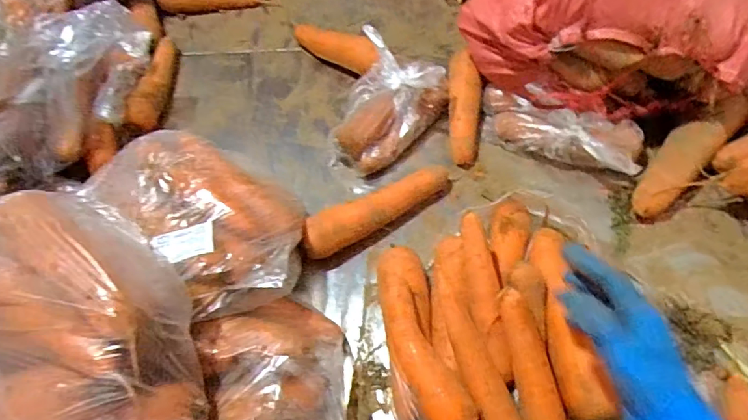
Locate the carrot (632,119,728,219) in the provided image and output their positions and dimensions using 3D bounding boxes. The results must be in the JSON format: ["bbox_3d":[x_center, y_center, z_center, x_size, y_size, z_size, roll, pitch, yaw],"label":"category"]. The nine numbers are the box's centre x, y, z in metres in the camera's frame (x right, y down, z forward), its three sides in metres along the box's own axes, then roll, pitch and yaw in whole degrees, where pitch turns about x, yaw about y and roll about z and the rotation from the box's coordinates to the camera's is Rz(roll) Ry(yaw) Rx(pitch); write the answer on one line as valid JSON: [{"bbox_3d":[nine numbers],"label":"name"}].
[{"bbox_3d":[0.364,-0.048,0.617,0.055,0.056,0.151,38,68,25],"label":"carrot"}]

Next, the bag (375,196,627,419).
[{"bbox_3d":[0.121,0.127,0.491,0.212,0.089,0.297,-8,57,0],"label":"bag"}]

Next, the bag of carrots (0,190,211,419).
[{"bbox_3d":[-0.267,0.110,0.413,0.214,0.112,0.247,-38,62,-18],"label":"bag of carrots"}]

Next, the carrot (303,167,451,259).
[{"bbox_3d":[0.006,-0.002,0.618,0.204,0.047,0.049,-28,60,-13],"label":"carrot"}]

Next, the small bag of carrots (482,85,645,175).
[{"bbox_3d":[0.232,-0.100,0.650,0.208,0.066,0.074,21,62,17],"label":"small bag of carrots"}]

